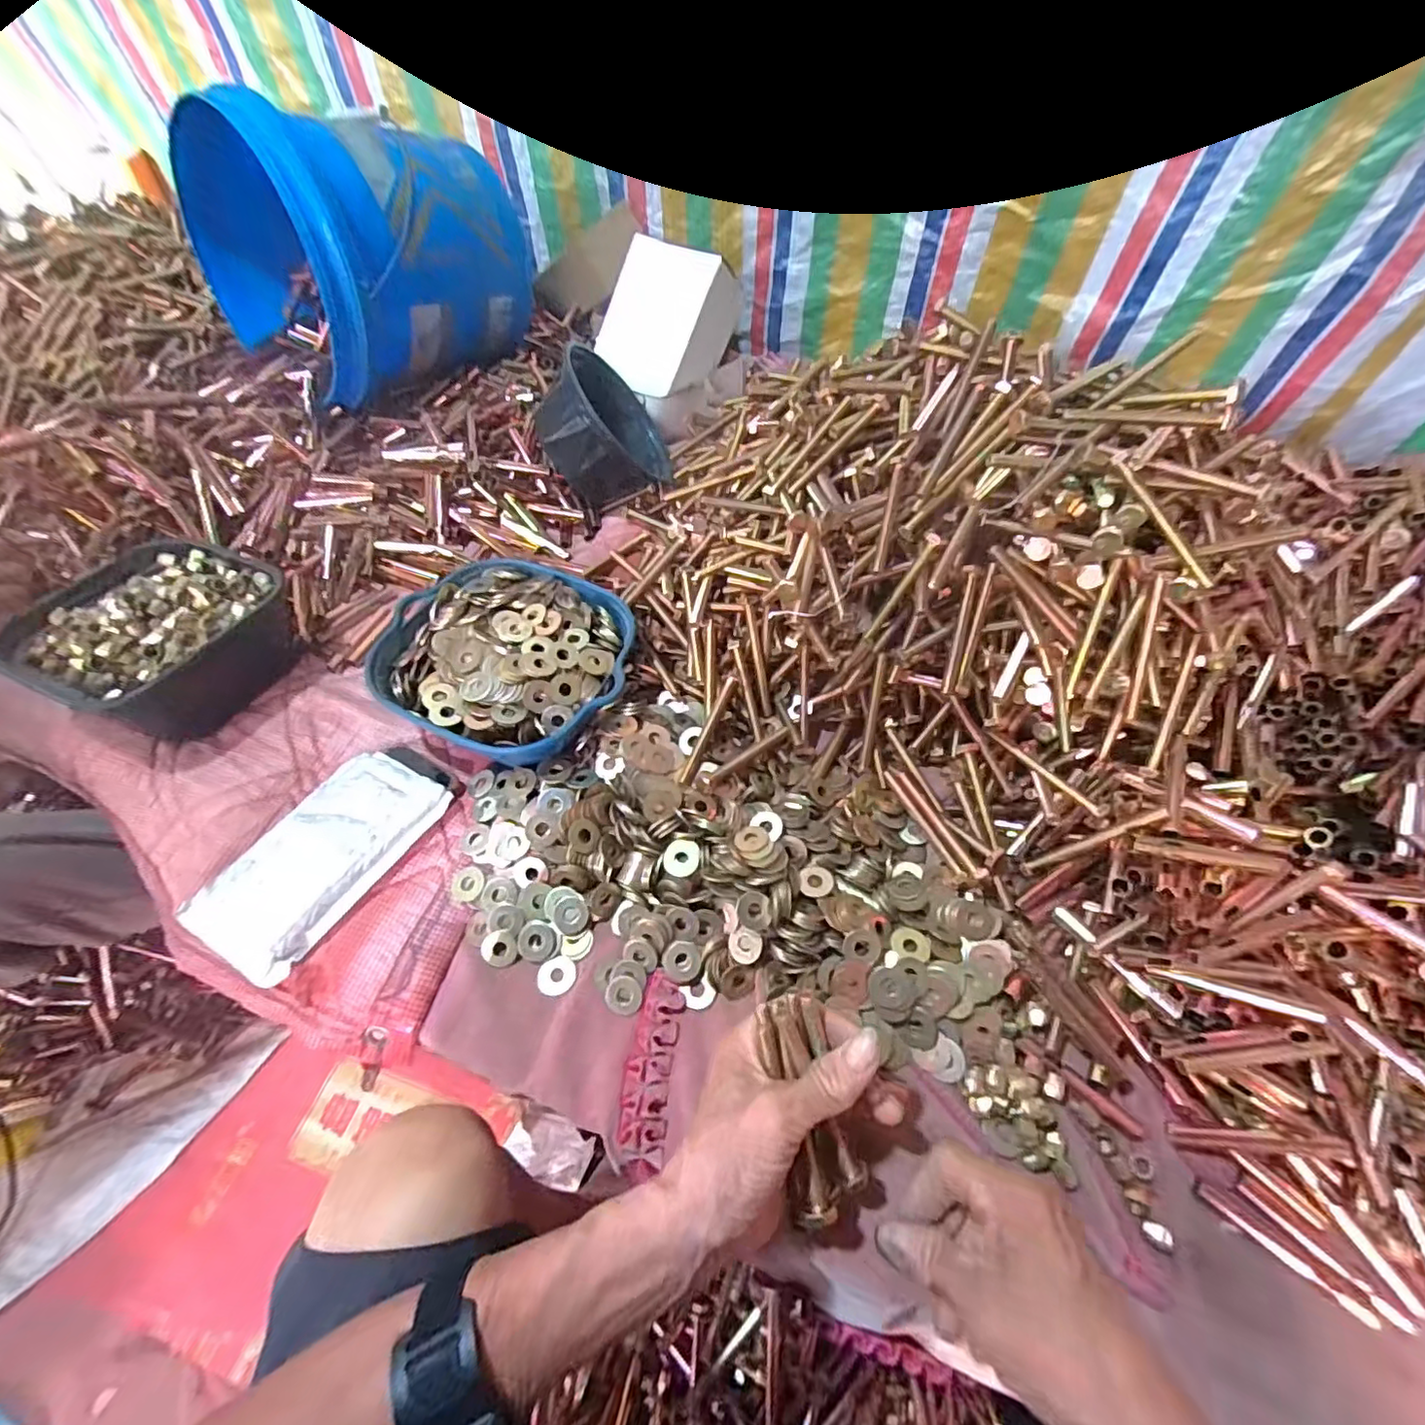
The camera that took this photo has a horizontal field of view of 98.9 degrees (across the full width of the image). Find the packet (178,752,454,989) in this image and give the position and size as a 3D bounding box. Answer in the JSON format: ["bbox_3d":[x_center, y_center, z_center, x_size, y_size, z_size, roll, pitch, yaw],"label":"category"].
[{"bbox_3d":[-0.284,0.101,0.444,0.092,0.024,0.162,25,57,15],"label":"packet"}]

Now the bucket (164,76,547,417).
[{"bbox_3d":[-0.421,-0.542,0.706,0.298,0.241,0.262,30,59,18],"label":"bucket"}]

